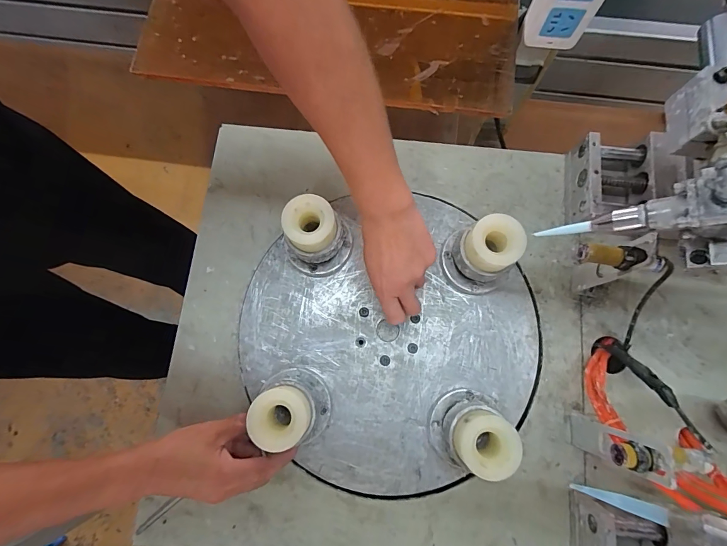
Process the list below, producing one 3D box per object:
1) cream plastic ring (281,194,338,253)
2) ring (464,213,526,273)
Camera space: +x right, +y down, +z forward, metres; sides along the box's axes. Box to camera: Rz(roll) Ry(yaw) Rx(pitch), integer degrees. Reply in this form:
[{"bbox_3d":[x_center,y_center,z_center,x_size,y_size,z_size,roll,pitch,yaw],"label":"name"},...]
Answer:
[{"bbox_3d":[-0.055,-0.050,0.368,0.051,0.032,0.051,0,78,1],"label":"cream plastic ring"},{"bbox_3d":[0.131,-0.030,0.360,0.050,0.031,0.052,0,78,1],"label":"ring"}]

